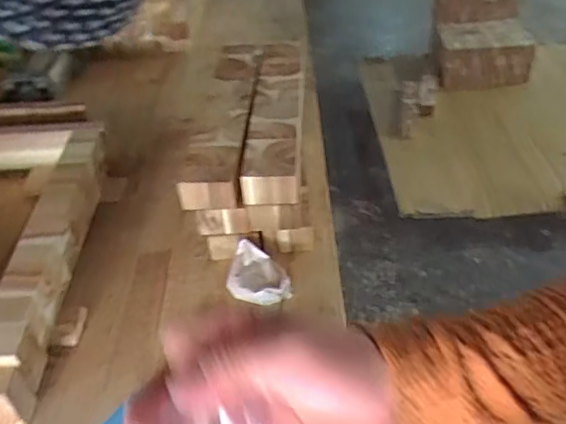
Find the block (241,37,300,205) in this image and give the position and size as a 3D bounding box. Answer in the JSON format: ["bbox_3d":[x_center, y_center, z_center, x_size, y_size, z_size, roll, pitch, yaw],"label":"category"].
[{"bbox_3d":[-0.008,-0.138,0.760,0.064,0.050,0.319,0,42,4],"label":"block"}]

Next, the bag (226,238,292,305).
[{"bbox_3d":[-0.027,0.076,0.660,0.077,0.035,0.058,14,45,19],"label":"bag"}]

